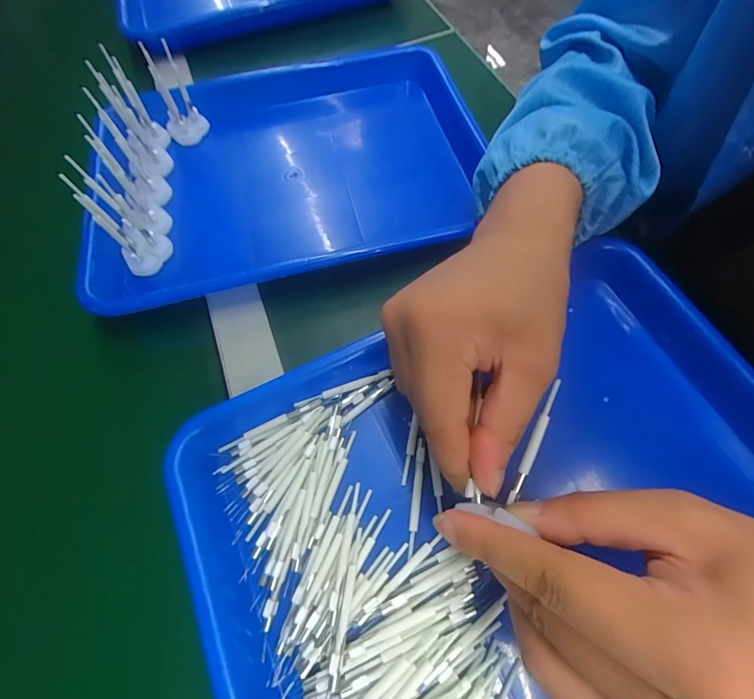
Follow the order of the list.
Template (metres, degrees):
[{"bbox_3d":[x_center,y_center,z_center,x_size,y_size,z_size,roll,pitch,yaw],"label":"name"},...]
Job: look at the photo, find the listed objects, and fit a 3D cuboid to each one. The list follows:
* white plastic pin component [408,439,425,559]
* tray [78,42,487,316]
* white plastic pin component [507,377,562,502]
[{"bbox_3d":[0.023,0.085,0.232,0.005,0.006,0.064,6,65,6],"label":"white plastic pin component"},{"bbox_3d":[-0.070,-0.165,0.345,0.340,0.057,0.247,-15,64,-5],"label":"tray"},{"bbox_3d":[0.076,0.044,0.189,0.006,0.004,0.061,22,85,14],"label":"white plastic pin component"}]

